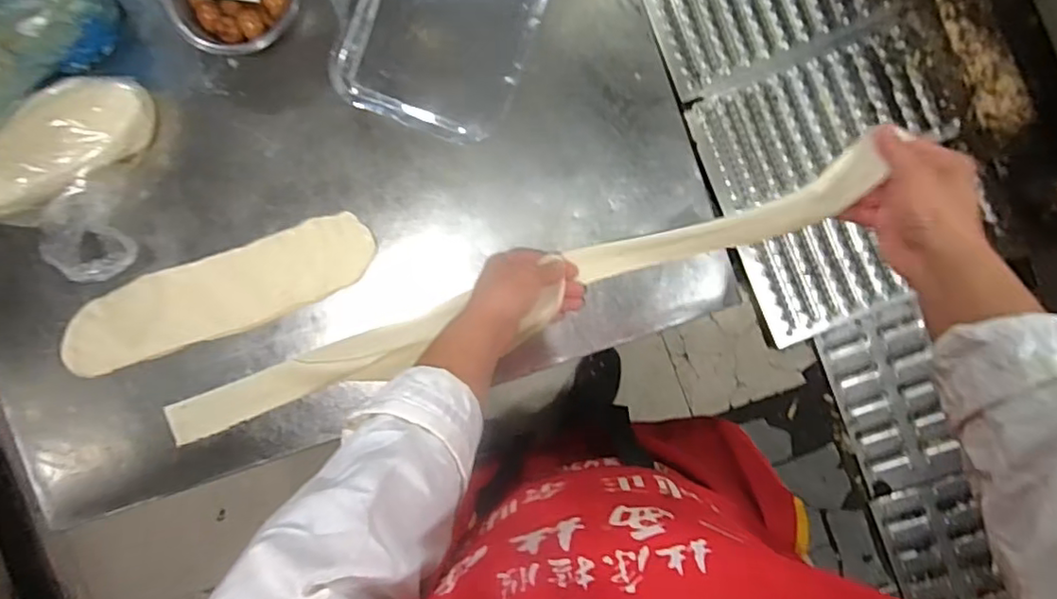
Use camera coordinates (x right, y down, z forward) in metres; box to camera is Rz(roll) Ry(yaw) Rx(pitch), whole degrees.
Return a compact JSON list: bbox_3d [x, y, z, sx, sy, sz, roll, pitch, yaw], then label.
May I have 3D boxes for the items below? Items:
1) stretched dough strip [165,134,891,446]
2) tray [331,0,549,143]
[{"bbox_3d":[-0.037,0.013,0.590,0.713,0.086,0.057,-19,92,14],"label":"stretched dough strip"},{"bbox_3d":[-0.079,-0.294,0.600,0.183,0.027,0.244,21,95,3],"label":"tray"}]

